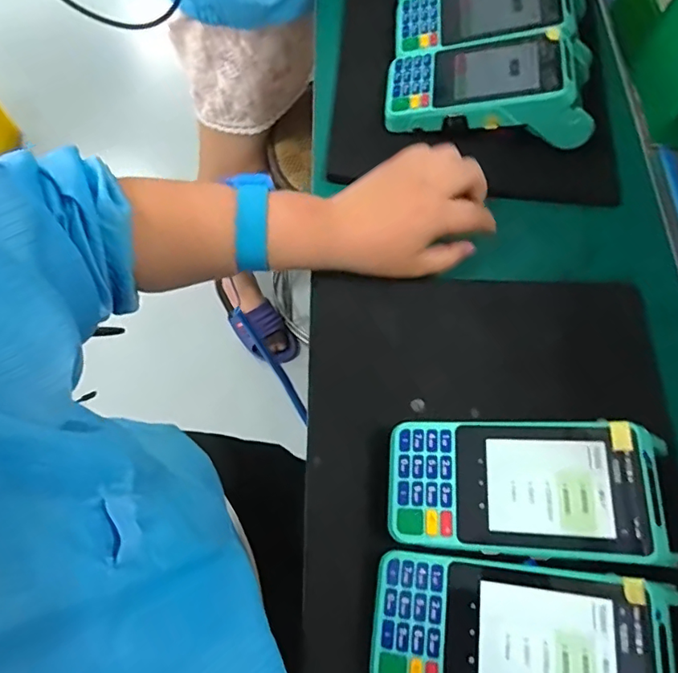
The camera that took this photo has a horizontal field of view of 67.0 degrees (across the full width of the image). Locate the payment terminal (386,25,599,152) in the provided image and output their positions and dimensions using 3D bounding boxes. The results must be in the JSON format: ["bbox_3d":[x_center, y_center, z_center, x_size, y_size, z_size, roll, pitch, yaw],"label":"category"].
[{"bbox_3d":[0.129,-0.214,0.436,0.171,0.057,0.079,6,68,0],"label":"payment terminal"}]

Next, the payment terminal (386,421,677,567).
[{"bbox_3d":[0.105,0.092,0.309,0.147,0.063,0.076,3,68,-1],"label":"payment terminal"}]

